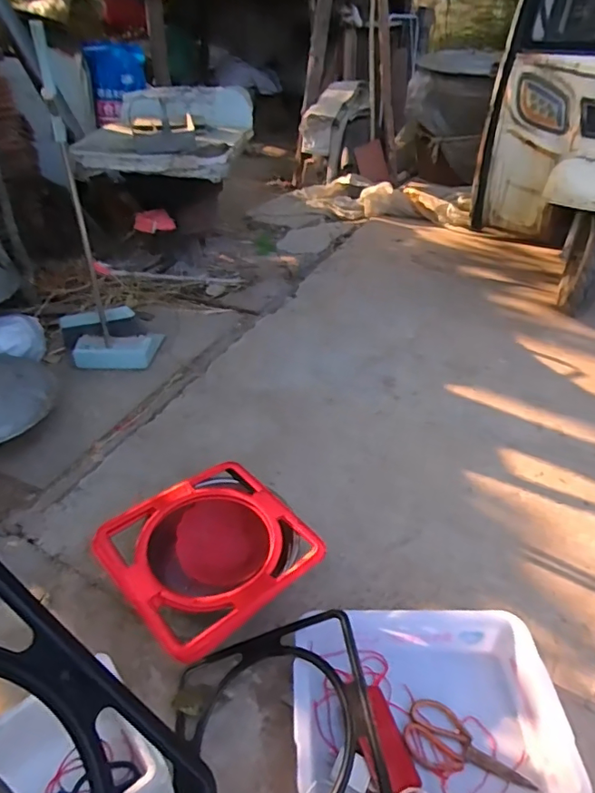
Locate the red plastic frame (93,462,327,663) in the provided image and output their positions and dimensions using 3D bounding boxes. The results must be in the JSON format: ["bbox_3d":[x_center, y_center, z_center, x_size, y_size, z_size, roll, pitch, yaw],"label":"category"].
[{"bbox_3d":[-0.170,0.289,0.987,0.347,0.038,0.341,-30,48,-34],"label":"red plastic frame"}]

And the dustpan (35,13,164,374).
[{"bbox_3d":[-0.620,-0.507,1.484,0.290,0.909,0.245,-17,42,-22],"label":"dustpan"}]

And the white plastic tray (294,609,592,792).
[{"bbox_3d":[0.206,0.520,0.845,0.424,0.108,0.308,0,38,-2],"label":"white plastic tray"}]

